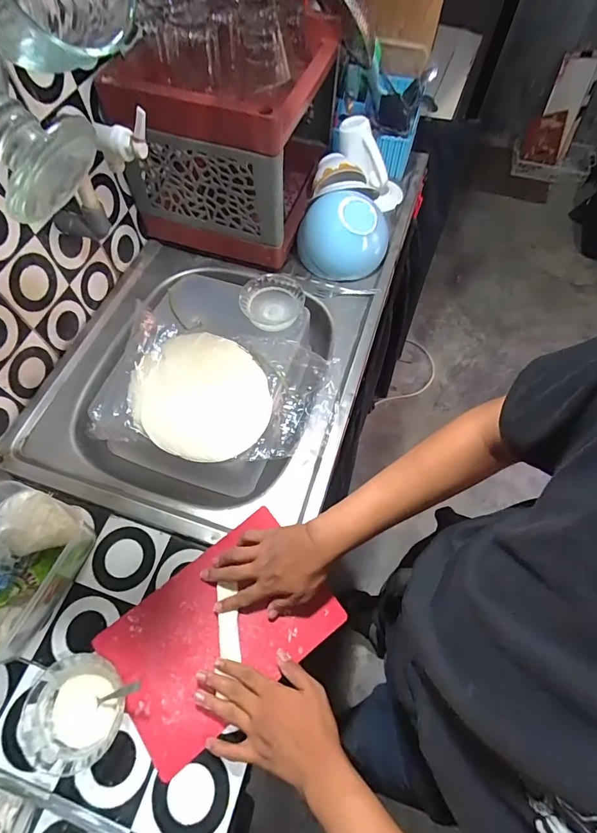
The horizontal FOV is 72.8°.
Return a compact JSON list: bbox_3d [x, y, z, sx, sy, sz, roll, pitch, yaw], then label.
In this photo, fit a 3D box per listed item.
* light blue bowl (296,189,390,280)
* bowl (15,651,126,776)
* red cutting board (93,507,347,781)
[{"bbox_3d":[0.085,-0.359,0.794,0.179,0.118,0.143,14,64,7],"label":"light blue bowl"},{"bbox_3d":[-0.259,0.340,0.474,0.110,0.045,0.108,0,63,0],"label":"bowl"},{"bbox_3d":[-0.103,0.273,0.525,0.271,0.015,0.184,-36,70,-13],"label":"red cutting board"}]

